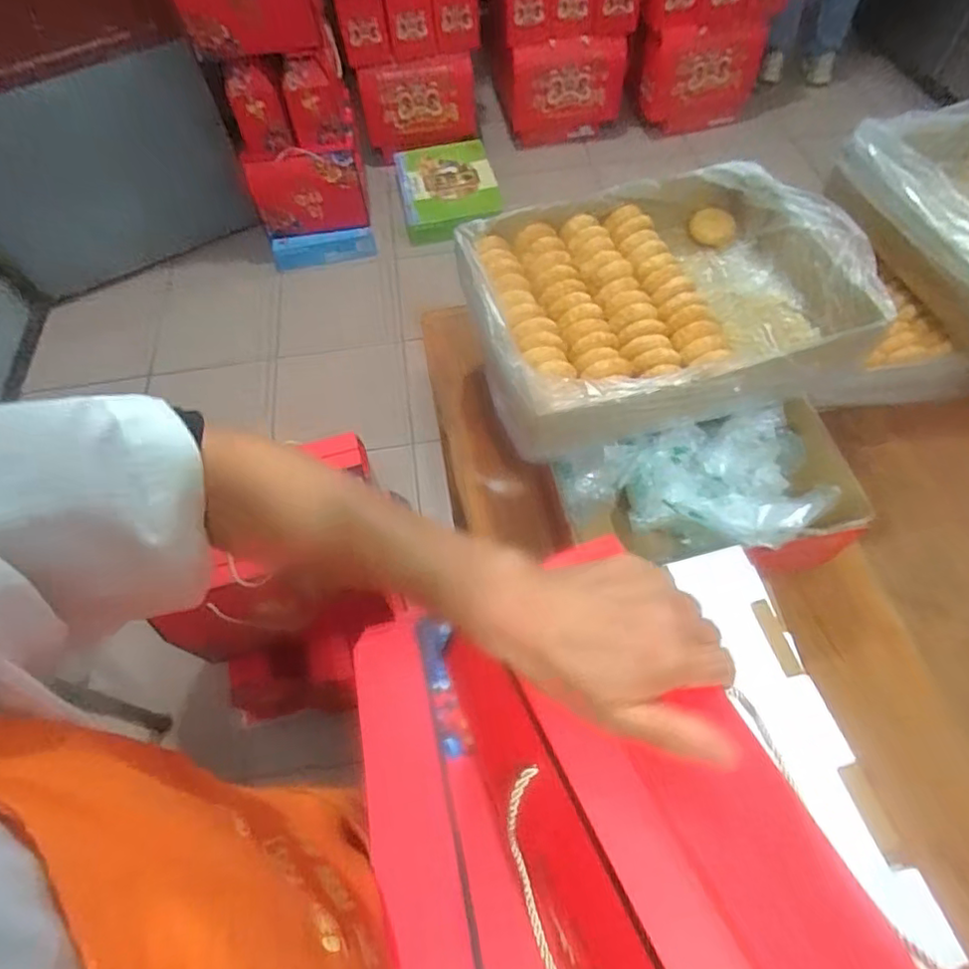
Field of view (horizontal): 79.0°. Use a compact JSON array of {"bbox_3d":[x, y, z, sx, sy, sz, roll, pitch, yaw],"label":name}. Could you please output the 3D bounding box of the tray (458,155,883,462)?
[{"bbox_3d":[0.218,-0.244,0.760,0.459,0.094,0.357,-15,59,-5],"label":"tray"}]

